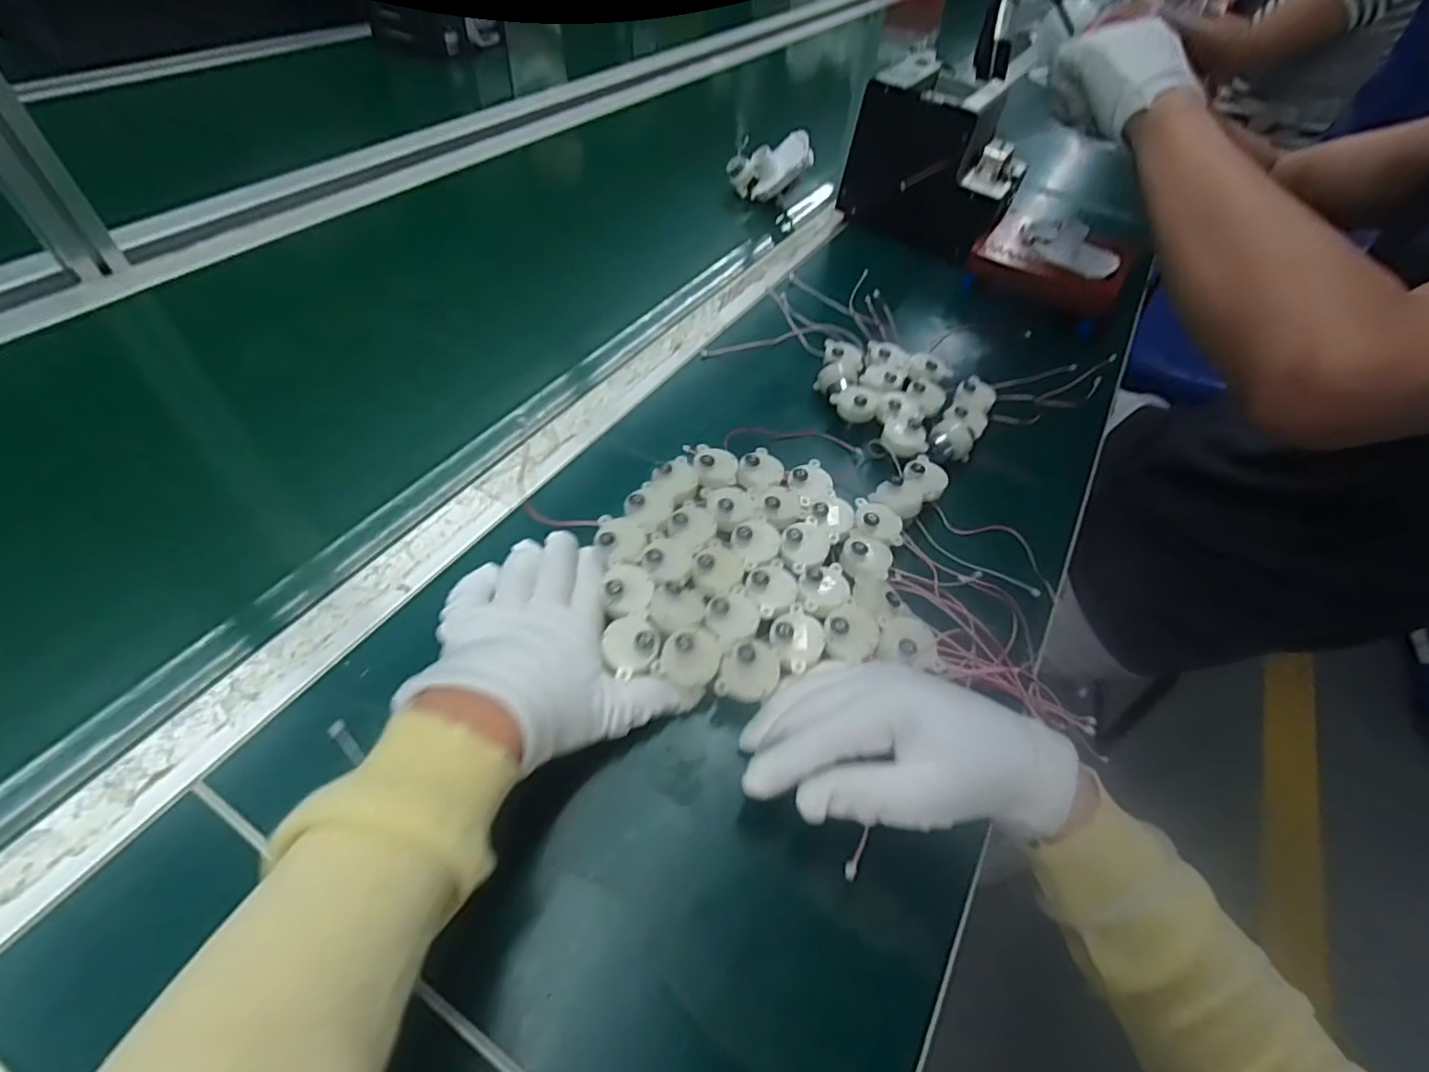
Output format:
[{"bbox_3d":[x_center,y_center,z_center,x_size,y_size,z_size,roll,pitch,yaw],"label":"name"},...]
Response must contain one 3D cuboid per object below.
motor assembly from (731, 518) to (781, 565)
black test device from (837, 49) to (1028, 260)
[{"bbox_3d":[0.028,0.003,0.396,0.031,0.014,0.033,3,52,-4],"label":"motor assembly"},{"bbox_3d":[0.255,-0.426,0.704,0.180,0.151,0.094,31,55,17],"label":"black test device"}]

